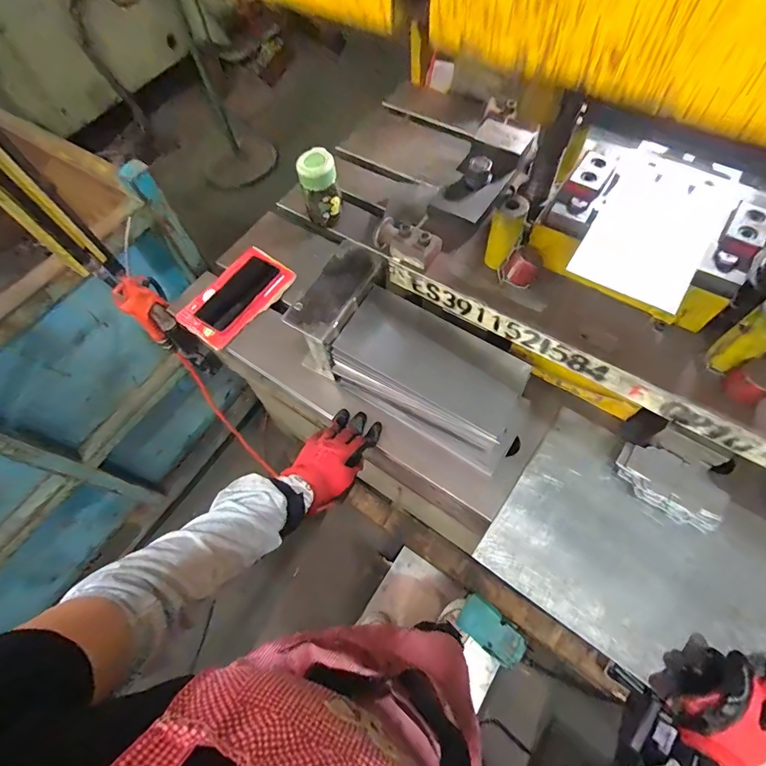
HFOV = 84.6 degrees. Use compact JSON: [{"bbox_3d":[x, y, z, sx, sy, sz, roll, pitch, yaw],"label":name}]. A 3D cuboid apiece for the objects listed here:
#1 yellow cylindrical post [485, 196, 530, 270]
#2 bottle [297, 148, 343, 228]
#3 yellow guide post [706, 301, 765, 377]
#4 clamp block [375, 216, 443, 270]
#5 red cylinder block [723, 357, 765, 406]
[{"bbox_3d":[0.158,-0.192,0.538,0.039,0.089,0.035,6,64,7],"label":"yellow cylindrical post"},{"bbox_3d":[-0.113,-0.351,0.776,0.068,0.132,0.058,-8,63,0],"label":"bottle"},{"bbox_3d":[0.403,-0.050,0.460,0.046,0.098,0.041,-34,66,-13],"label":"yellow guide post"},{"bbox_3d":[0.034,-0.198,0.590,0.091,0.041,0.045,29,69,17],"label":"clamp block"},{"bbox_3d":[0.409,-0.001,0.465,0.037,0.041,0.041,-30,65,-11],"label":"red cylinder block"}]

